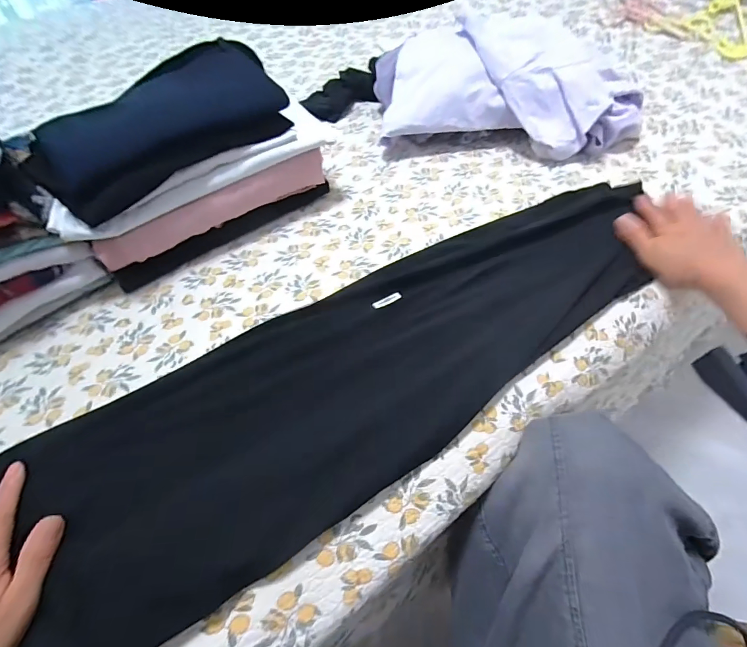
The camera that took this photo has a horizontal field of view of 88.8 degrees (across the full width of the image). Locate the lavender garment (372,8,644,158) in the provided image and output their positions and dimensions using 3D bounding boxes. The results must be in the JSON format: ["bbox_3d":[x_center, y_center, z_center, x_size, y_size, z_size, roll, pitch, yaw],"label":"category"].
[{"bbox_3d":[0.201,-0.365,0.589,0.412,0.114,0.211,4,56,8],"label":"lavender garment"}]

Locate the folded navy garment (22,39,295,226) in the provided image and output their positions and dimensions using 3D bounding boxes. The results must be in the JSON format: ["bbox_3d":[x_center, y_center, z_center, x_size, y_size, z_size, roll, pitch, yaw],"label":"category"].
[{"bbox_3d":[-0.245,-0.230,0.451,0.293,0.079,0.128,-31,58,-16],"label":"folded navy garment"}]

